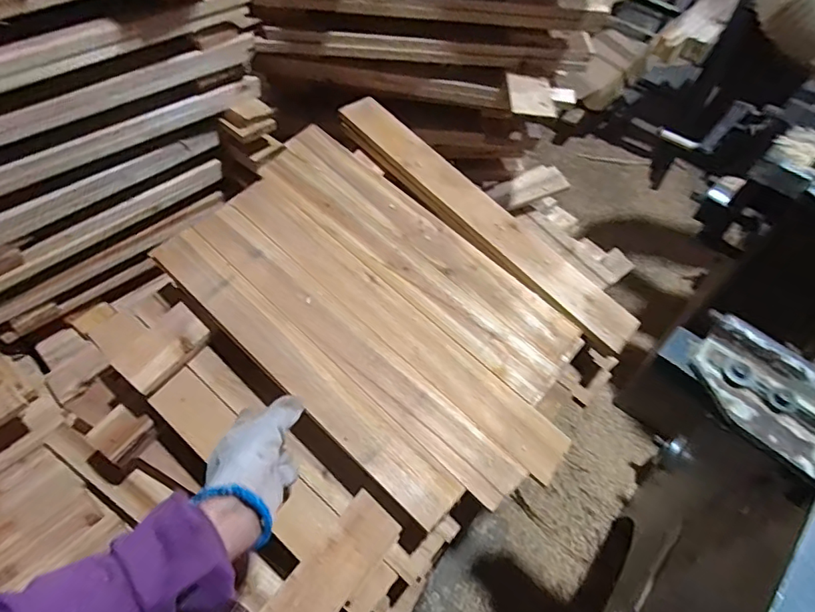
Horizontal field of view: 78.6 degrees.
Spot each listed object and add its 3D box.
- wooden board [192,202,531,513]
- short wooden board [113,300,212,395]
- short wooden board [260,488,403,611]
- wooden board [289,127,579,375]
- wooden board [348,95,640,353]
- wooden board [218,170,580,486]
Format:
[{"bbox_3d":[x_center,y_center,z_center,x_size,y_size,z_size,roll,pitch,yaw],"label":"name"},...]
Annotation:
[{"bbox_3d":[-0.077,0.040,0.600,0.502,0.010,0.059,41,68,16],"label":"wooden board"},{"bbox_3d":[-0.308,0.053,0.628,0.058,0.029,0.105,34,60,20],"label":"short wooden board"},{"bbox_3d":[-0.079,0.280,0.520,0.064,0.016,0.163,43,62,2],"label":"short wooden board"},{"bbox_3d":[0.022,-0.101,0.683,0.490,0.020,0.062,41,69,17],"label":"wooden board"},{"bbox_3d":[0.099,-0.139,0.703,0.073,0.017,0.523,-35,69,-27],"label":"wooden board"},{"bbox_3d":[-0.033,0.006,0.622,0.531,0.007,0.063,40,68,17],"label":"wooden board"}]

